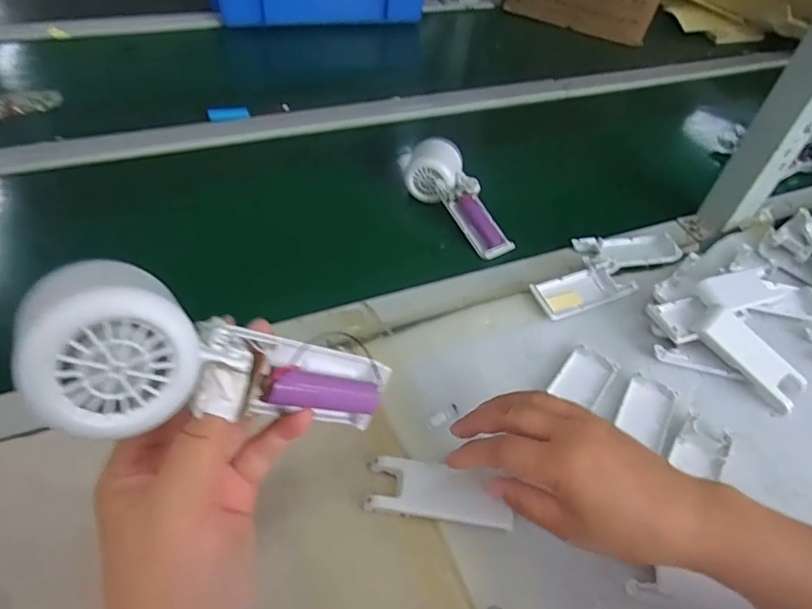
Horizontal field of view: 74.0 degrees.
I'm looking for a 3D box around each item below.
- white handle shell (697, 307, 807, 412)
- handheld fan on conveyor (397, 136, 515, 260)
[{"bbox_3d":[0.303,0.045,0.473,0.043,0.014,0.098,-34,77,-29],"label":"white handle shell"},{"bbox_3d":[0.058,-0.115,0.599,0.060,0.040,0.157,-26,70,-25],"label":"handheld fan on conveyor"}]

